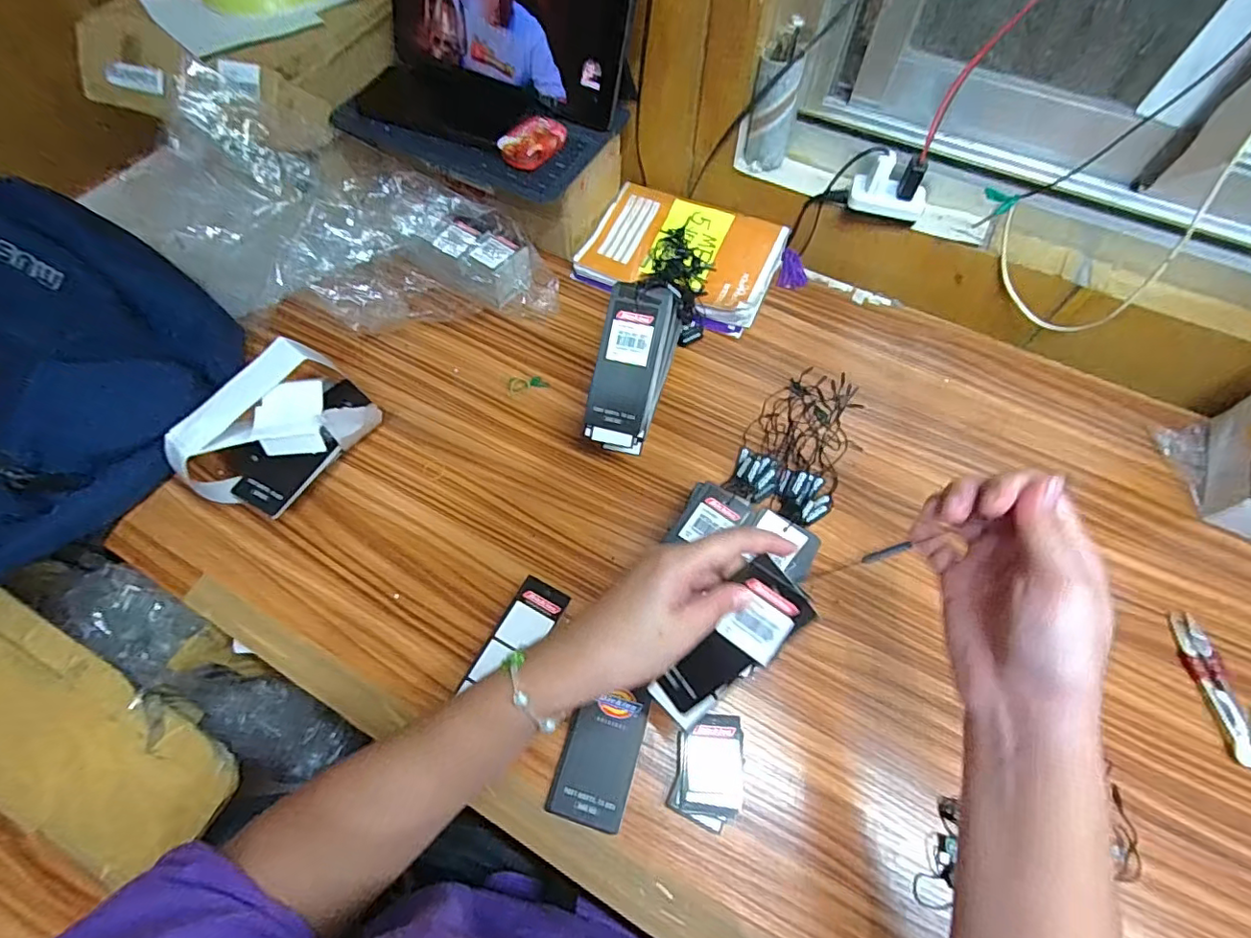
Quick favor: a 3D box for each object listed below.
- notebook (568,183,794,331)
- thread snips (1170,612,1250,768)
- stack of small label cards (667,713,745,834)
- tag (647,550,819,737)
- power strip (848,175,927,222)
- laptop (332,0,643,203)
[{"bbox_3d":[0.065,-0.243,0.618,0.207,0.028,0.146,24,64,12],"label":"notebook"},{"bbox_3d":[0.451,0.164,0.414,0.037,0.012,0.106,-2,62,-2],"label":"thread snips"},{"bbox_3d":[0.059,0.208,0.382,0.047,0.018,0.068,11,63,5],"label":"stack of small label cards"},{"bbox_3d":[0.062,0.109,0.334,0.044,0.007,0.118,43,109,19],"label":"tag"},{"bbox_3d":[0.260,-0.270,0.546,0.072,0.023,0.034,25,65,12],"label":"power strip"},{"bbox_3d":[-0.148,-0.406,0.516,0.275,0.159,0.184,30,66,14],"label":"laptop"}]

